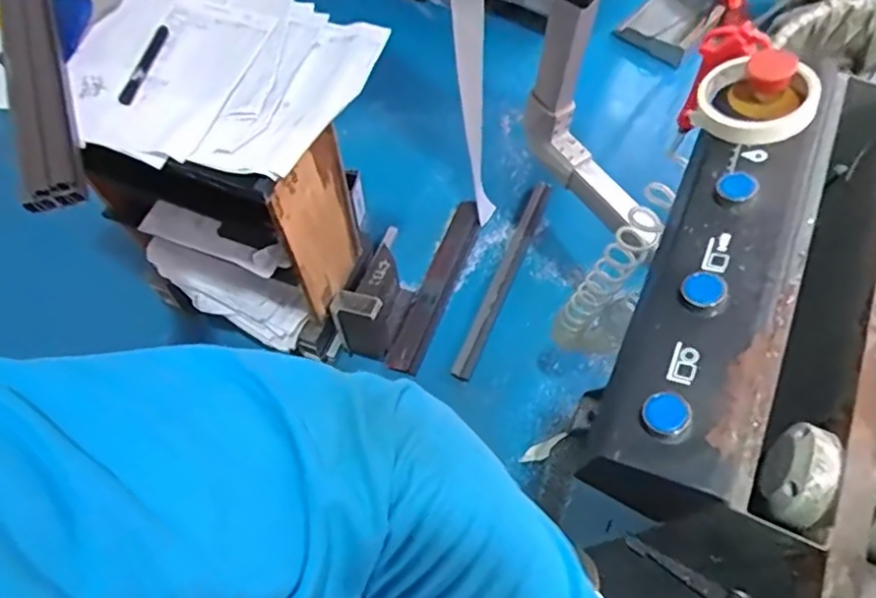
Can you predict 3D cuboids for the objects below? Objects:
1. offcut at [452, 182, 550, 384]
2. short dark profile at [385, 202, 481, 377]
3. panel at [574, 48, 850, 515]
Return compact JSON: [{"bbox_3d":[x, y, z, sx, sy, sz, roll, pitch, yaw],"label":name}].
[{"bbox_3d":[0.170,-0.061,1.593,0.048,0.016,0.606,22,66,9],"label":"offcut"},{"bbox_3d":[0.005,-0.041,1.587,0.084,0.034,0.507,20,66,8],"label":"short dark profile"},{"bbox_3d":[0.224,-0.031,0.478,0.119,0.076,0.401,22,66,9],"label":"panel"}]

